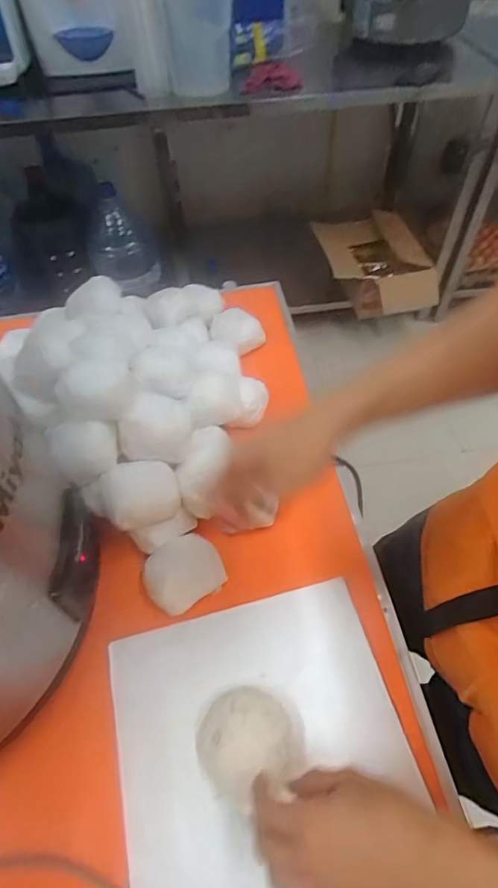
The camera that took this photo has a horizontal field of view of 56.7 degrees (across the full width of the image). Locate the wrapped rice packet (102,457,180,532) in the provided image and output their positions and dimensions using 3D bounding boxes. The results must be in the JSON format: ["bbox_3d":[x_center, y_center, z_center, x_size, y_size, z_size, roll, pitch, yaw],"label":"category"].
[{"bbox_3d":[-0.123,0.053,0.527,0.081,0.049,0.063,-19,56,-11],"label":"wrapped rice packet"}]

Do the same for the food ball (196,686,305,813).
[{"bbox_3d":[0.000,0.272,0.427,0.096,0.064,0.088,-1,54,1],"label":"food ball"}]

